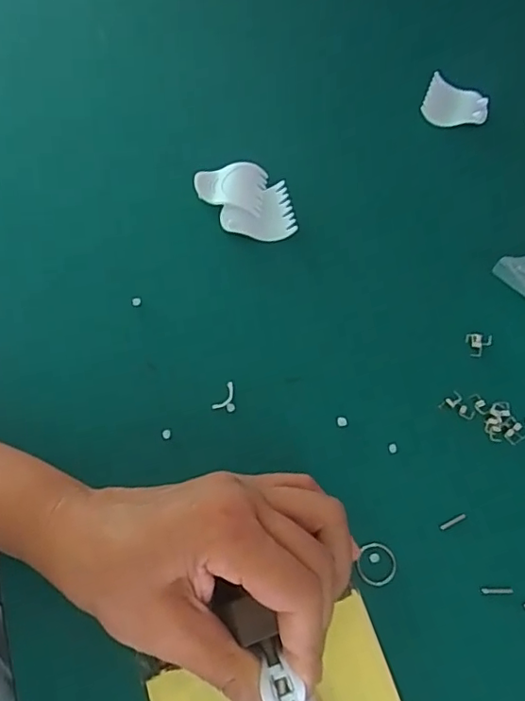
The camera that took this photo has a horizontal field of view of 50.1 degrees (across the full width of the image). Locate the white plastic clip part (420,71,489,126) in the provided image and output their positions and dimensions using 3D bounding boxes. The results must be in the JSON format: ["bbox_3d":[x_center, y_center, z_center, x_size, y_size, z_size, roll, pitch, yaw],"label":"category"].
[{"bbox_3d":[0.144,-0.184,0.419,0.048,0.014,0.037,14,68,4],"label":"white plastic clip part"}]

